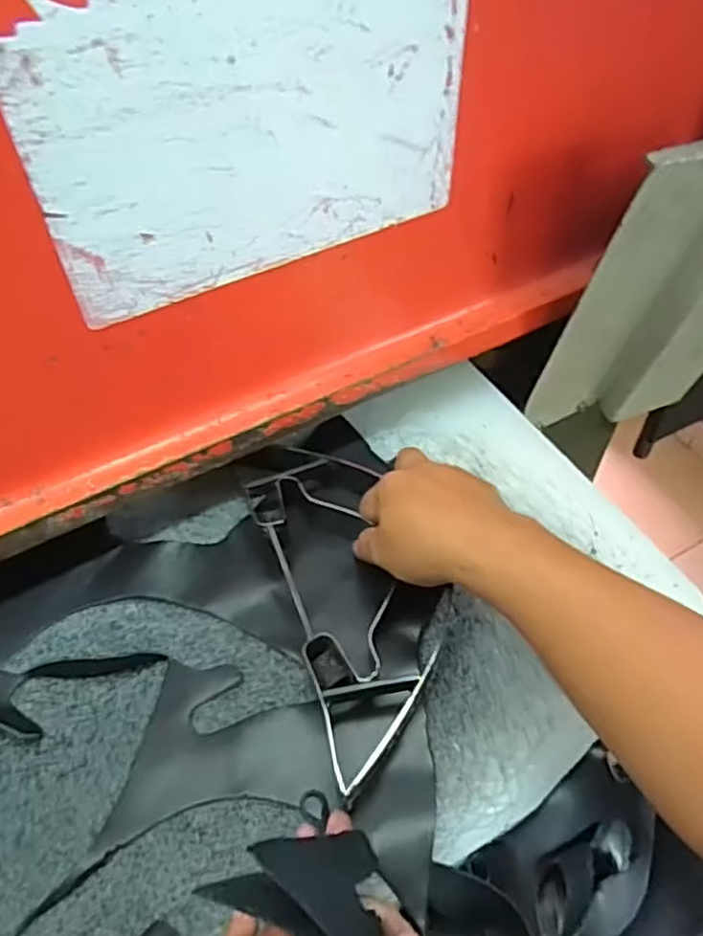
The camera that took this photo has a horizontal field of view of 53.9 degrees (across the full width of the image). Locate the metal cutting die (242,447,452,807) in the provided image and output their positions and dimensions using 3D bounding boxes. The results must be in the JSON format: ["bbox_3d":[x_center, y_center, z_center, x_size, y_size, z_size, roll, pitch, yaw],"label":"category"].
[{"bbox_3d":[0.004,0.085,0.452,0.118,0.040,0.237,-10,53,-6],"label":"metal cutting die"}]

